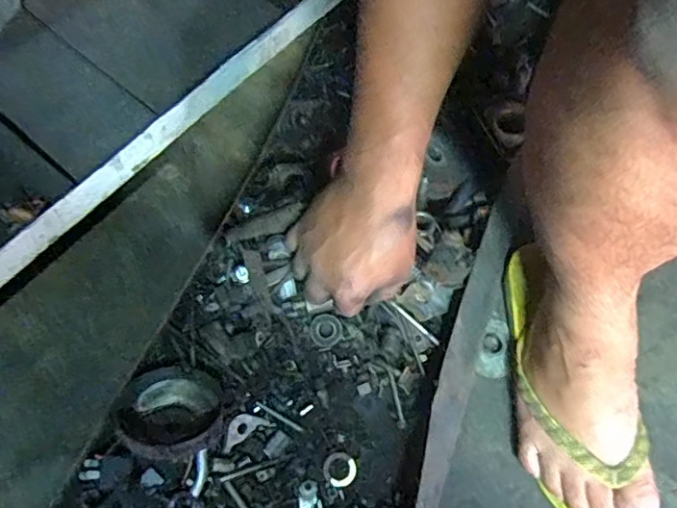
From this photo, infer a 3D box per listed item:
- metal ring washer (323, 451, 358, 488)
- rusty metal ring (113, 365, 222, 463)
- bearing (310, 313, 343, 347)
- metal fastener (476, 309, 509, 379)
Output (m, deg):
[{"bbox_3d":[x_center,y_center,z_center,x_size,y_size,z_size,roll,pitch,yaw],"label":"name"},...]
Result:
[{"bbox_3d":[0.001,0.200,0.526,0.031,0.004,0.030,0,67,1],"label":"metal ring washer"},{"bbox_3d":[-0.157,0.148,0.528,0.091,0.022,0.081,-24,69,-11],"label":"rusty metal ring"},{"bbox_3d":[-0.012,0.075,0.562,0.032,0.005,0.032,-23,84,4],"label":"bearing"},{"bbox_3d":[0.161,0.093,0.583,0.030,0.010,0.070,14,68,7],"label":"metal fastener"}]

